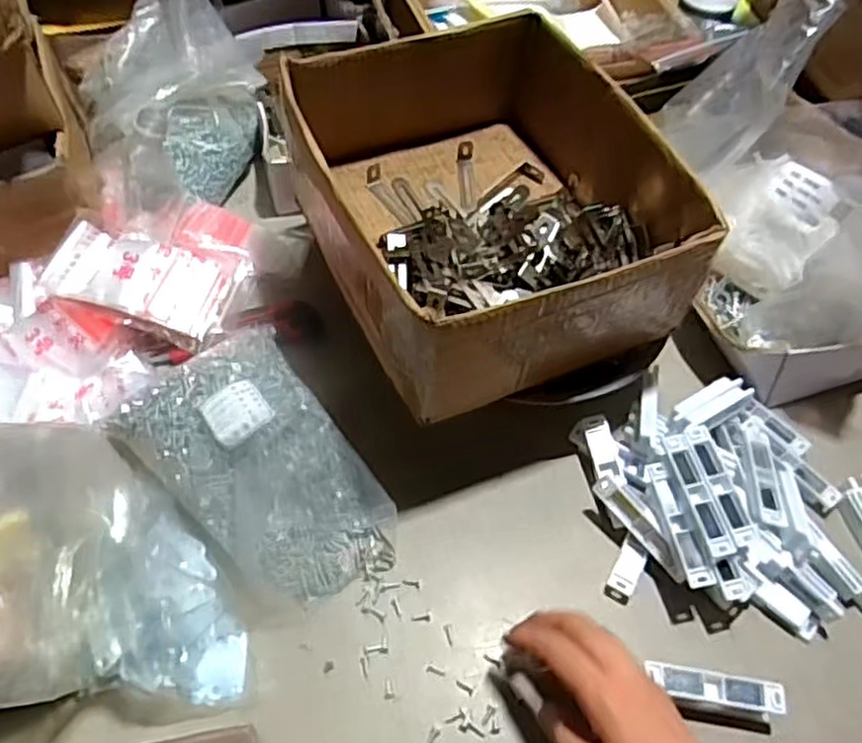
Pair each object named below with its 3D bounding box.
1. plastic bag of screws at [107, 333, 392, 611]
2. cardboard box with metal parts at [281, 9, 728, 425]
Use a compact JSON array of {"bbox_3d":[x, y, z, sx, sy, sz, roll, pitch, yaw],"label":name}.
[{"bbox_3d":[-0.131,0.065,0.565,0.136,0.079,0.218,-32,62,-23],"label":"plastic bag of screws"},{"bbox_3d":[0.042,-0.143,0.609,0.254,0.115,0.315,-18,58,-15],"label":"cardboard box with metal parts"}]

